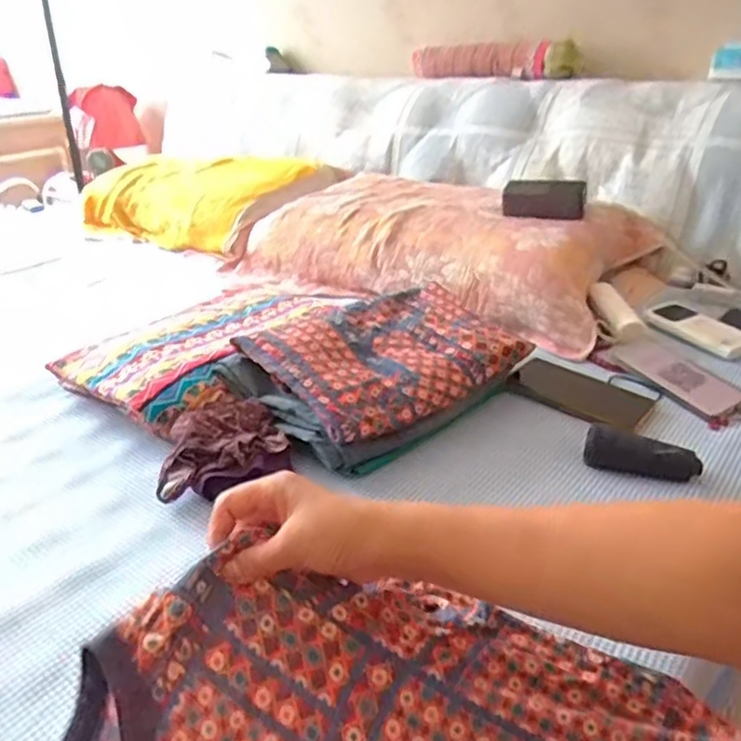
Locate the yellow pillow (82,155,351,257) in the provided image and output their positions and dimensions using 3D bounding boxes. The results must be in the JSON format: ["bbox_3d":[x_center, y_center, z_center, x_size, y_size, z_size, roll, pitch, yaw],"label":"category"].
[{"bbox_3d":[-0.411,-0.410,1.502,0.618,0.146,0.335,16,32,30],"label":"yellow pillow"}]

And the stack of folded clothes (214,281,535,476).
[{"bbox_3d":[0.016,-0.004,0.772,0.304,0.091,0.203,-20,33,-33],"label":"stack of folded clothes"}]

